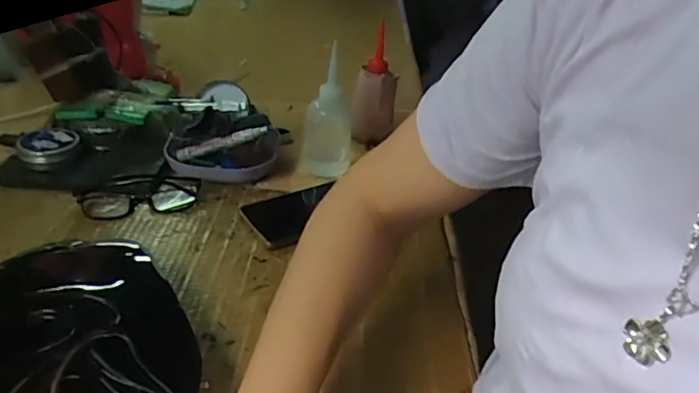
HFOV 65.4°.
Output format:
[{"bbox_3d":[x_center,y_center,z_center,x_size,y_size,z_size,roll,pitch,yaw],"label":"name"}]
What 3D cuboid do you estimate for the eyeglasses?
[{"bbox_3d":[-0.234,-0.001,0.608,0.124,0.028,0.043,-2,33,-13],"label":"eyeglasses"}]

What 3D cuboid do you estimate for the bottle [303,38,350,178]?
[{"bbox_3d":[-0.024,-0.112,0.710,0.058,0.162,0.073,7,32,0],"label":"bottle"}]

